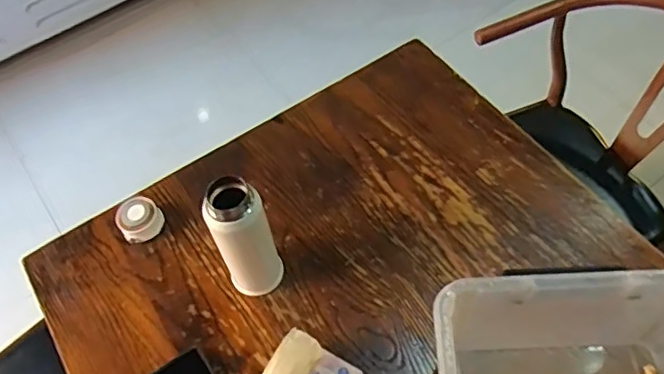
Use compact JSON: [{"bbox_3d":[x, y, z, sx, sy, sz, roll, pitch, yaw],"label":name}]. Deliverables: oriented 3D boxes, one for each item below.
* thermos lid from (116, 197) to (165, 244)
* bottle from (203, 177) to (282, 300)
[{"bbox_3d":[-0.268,0.042,0.827,0.059,0.039,0.055,-2,58,3],"label":"thermos lid"},{"bbox_3d":[-0.103,0.066,0.711,0.066,0.185,0.064,-24,59,-11],"label":"bottle"}]

